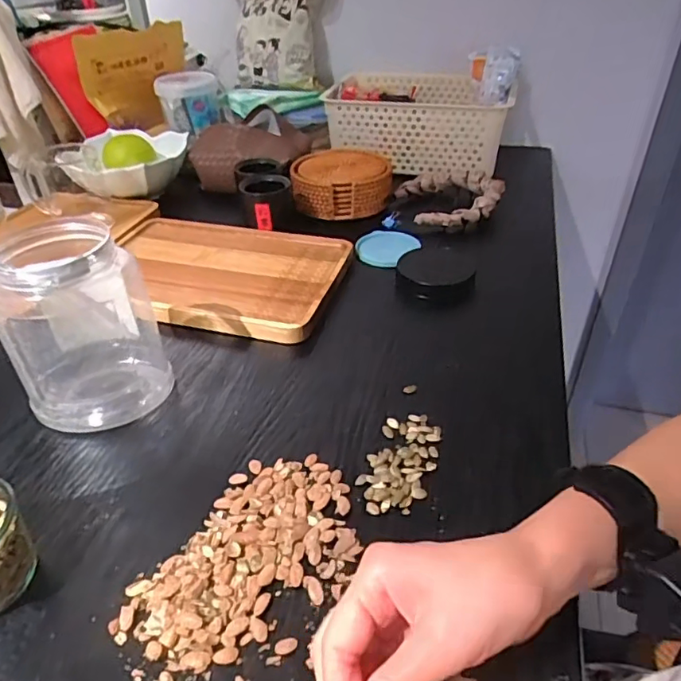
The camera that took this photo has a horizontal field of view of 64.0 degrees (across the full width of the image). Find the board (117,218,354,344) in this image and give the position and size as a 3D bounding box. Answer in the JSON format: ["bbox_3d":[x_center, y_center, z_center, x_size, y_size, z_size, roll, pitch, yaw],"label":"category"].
[{"bbox_3d":[-0.142,-0.081,0.645,0.280,0.023,0.193,10,39,13],"label":"board"}]

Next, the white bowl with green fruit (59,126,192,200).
[{"bbox_3d":[-0.324,-0.271,0.839,0.156,0.064,0.161,-1,37,0],"label":"white bowl with green fruit"}]

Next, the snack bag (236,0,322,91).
[{"bbox_3d":[-0.116,-0.571,0.968,0.198,0.229,0.059,7,8,13],"label":"snack bag"}]

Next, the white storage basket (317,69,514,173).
[{"bbox_3d":[0.134,-0.379,0.934,0.293,0.104,0.211,11,39,15],"label":"white storage basket"}]

